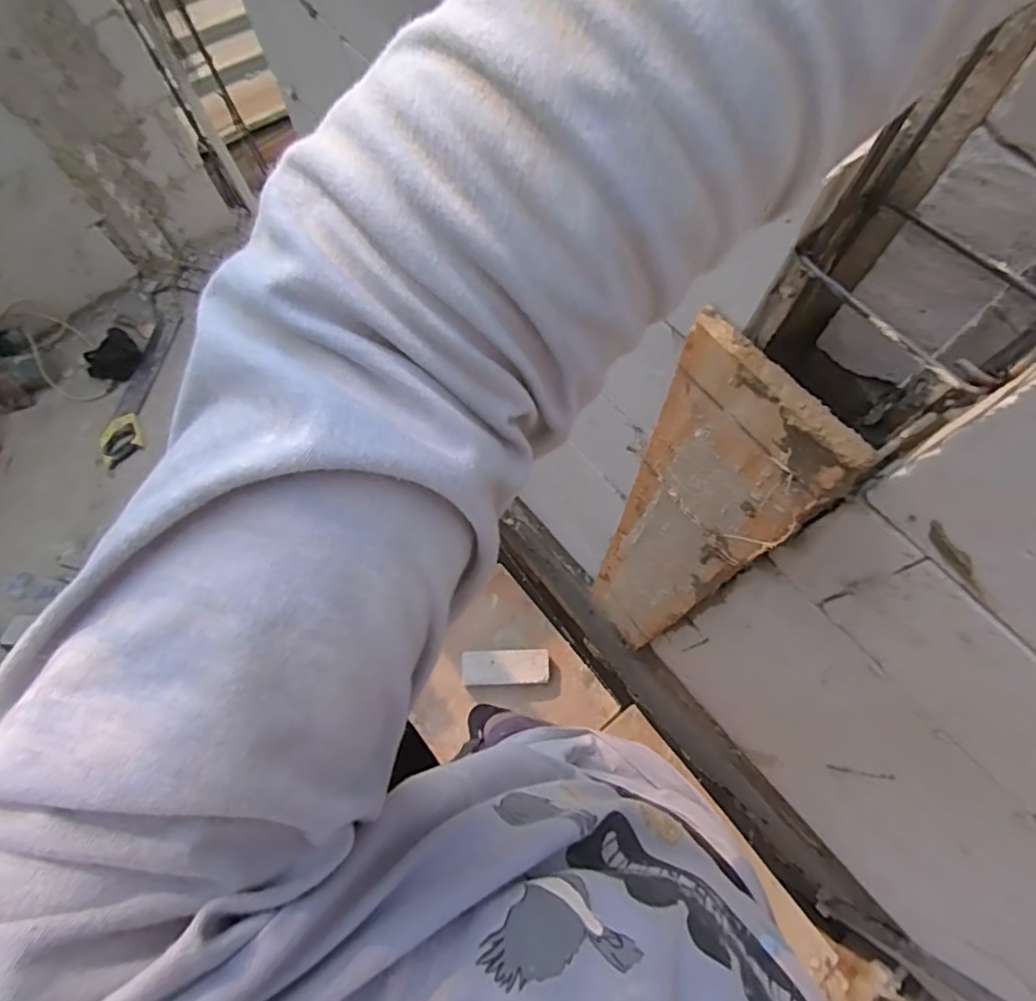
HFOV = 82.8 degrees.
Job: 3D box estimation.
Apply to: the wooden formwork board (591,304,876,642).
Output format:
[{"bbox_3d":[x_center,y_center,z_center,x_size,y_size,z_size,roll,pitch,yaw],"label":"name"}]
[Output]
[{"bbox_3d":[0.216,0.085,0.888,0.033,0.956,0.175,-39,73,-11],"label":"wooden formwork board"}]

